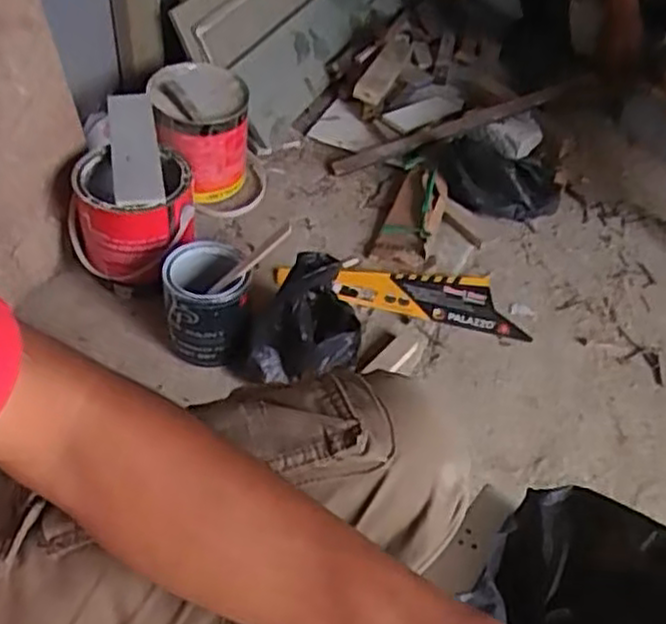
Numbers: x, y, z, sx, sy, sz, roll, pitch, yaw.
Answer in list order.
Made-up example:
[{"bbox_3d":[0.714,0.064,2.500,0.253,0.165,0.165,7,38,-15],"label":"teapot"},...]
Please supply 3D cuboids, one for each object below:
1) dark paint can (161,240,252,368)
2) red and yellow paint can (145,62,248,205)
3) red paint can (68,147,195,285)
[{"bbox_3d":[-0.158,-0.006,0.933,0.103,0.120,0.124,-2,47,-9],"label":"dark paint can"},{"bbox_3d":[-0.202,-0.270,1.140,0.142,0.162,0.179,-5,47,-12],"label":"red and yellow paint can"},{"bbox_3d":[-0.270,-0.126,0.983,0.164,0.120,0.146,-2,47,-9],"label":"red paint can"}]

